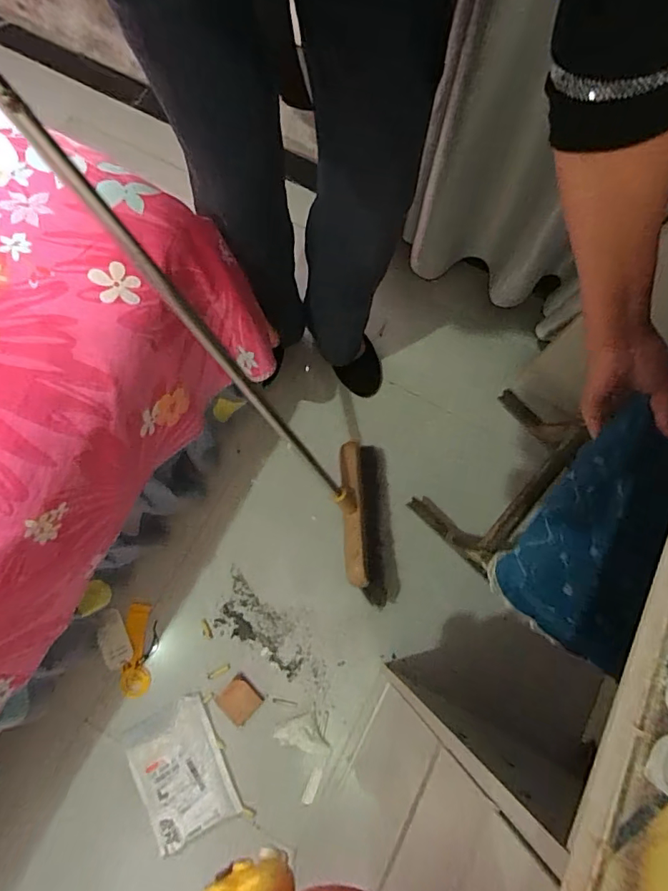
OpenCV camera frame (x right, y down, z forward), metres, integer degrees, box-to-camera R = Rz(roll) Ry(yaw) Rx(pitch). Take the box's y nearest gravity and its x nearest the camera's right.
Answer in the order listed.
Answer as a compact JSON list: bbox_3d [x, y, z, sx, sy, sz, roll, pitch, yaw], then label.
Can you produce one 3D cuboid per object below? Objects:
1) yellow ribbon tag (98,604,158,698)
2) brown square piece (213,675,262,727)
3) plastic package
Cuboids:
[{"bbox_3d":[-0.355,0.356,0.837,0.092,0.019,0.147,-11,74,-5],"label":"yellow ribbon tag"},{"bbox_3d":[-0.163,0.436,0.825,0.065,0.008,0.062,41,76,9],"label":"brown square piece"},{"bbox_3d":[-0.251,0.534,0.784,0.139,0.019,0.191,-28,77,-10],"label":"plastic package"}]

